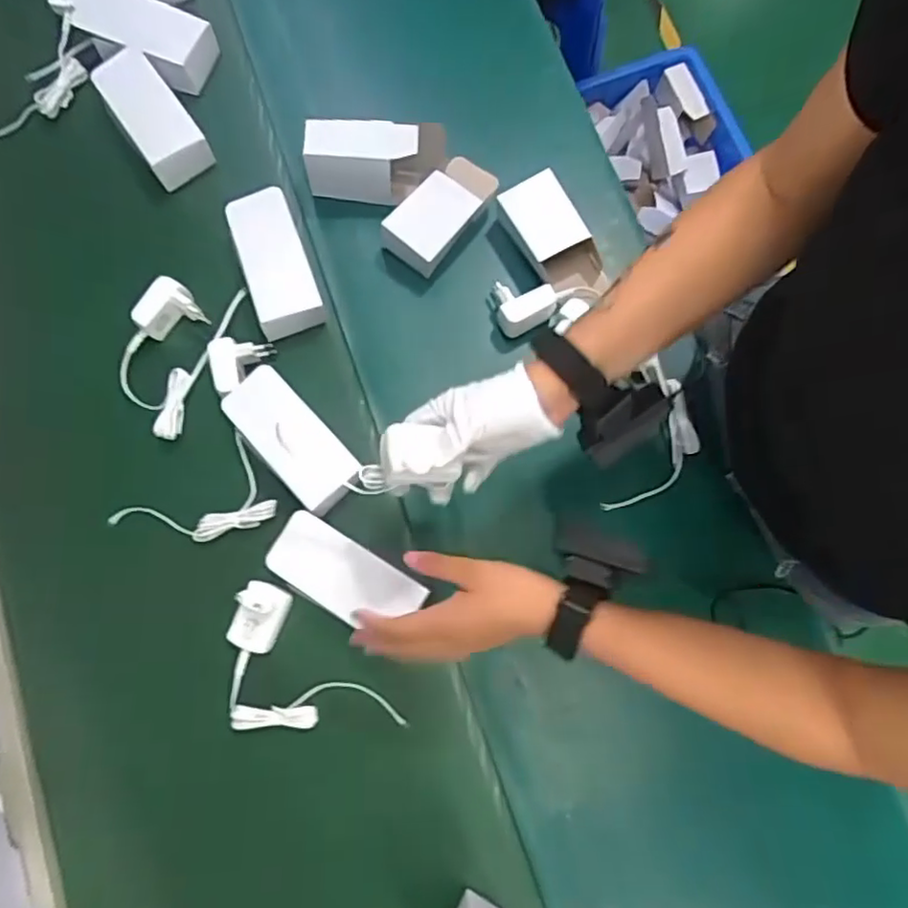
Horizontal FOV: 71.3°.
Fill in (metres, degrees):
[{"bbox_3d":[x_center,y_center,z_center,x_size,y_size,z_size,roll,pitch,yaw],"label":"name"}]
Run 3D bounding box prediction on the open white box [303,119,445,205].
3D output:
[{"bbox_3d":[-0.081,-0.308,0.671,0.142,0.079,0.053,3,78,1],"label":"open white box"}]

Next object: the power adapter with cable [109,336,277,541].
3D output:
[{"bbox_3d":[-0.260,-0.014,0.626,0.160,0.034,0.195,-4,78,0],"label":"power adapter with cable"}]

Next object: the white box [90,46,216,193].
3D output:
[{"bbox_3d":[-0.329,-0.367,0.696,0.063,0.042,0.152,-35,80,-6],"label":"white box"}]

